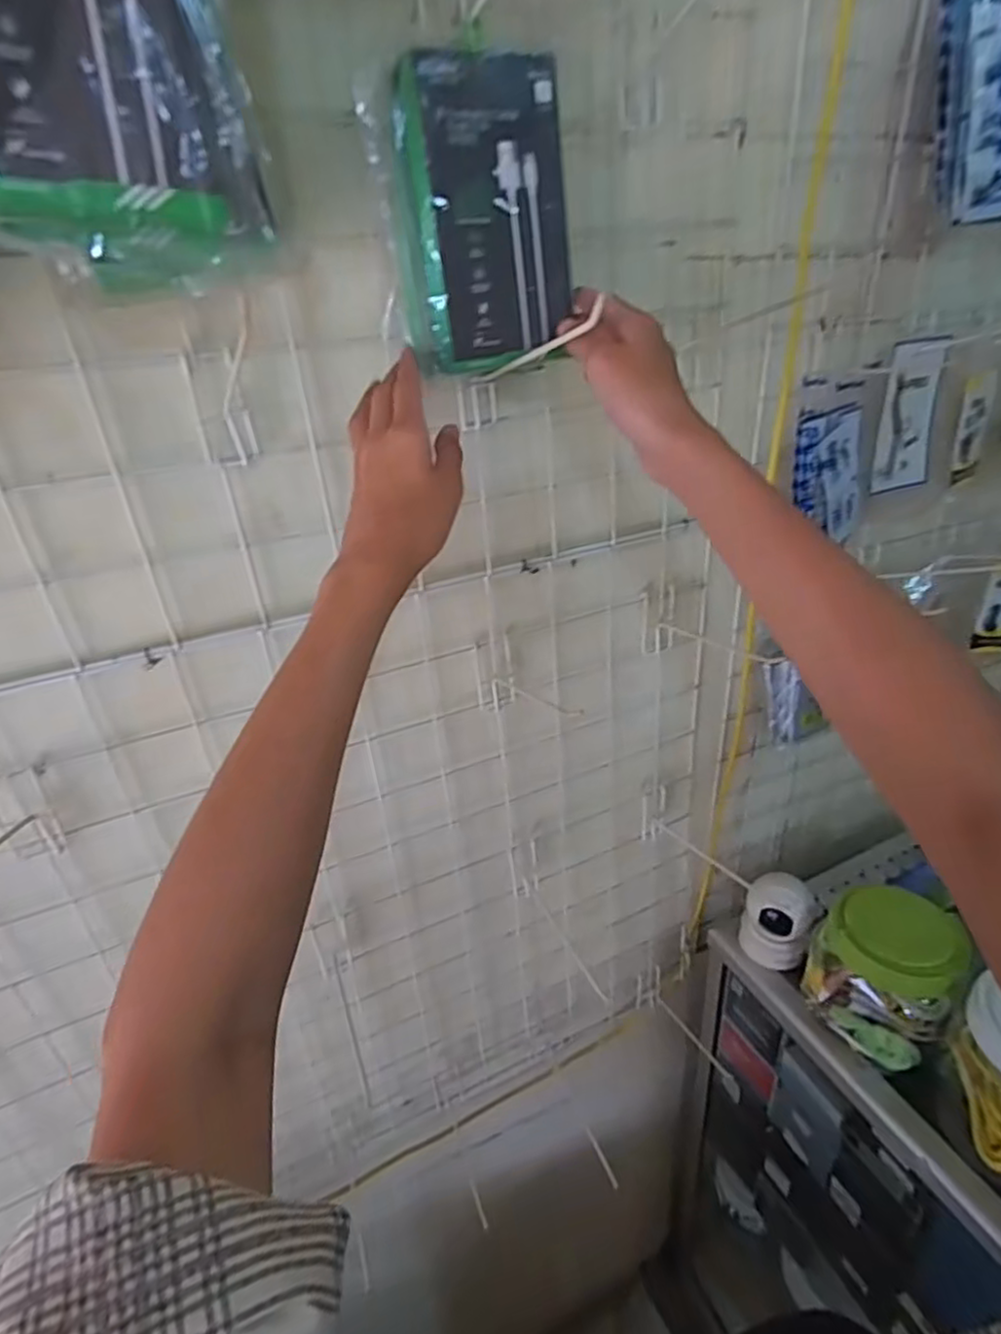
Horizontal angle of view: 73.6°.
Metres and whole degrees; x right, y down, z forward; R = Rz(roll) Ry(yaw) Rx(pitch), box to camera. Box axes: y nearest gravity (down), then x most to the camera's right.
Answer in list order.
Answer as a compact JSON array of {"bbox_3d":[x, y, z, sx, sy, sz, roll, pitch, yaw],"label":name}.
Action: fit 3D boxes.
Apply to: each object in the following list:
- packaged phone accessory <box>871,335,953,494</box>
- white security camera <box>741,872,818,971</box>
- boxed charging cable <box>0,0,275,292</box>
[{"bbox_3d":[0.406,-0.248,0.666,0.079,0.138,0.007,-17,28,-17],"label":"packaged phone accessory"},{"bbox_3d":[0.326,0.299,0.790,0.073,0.098,0.061,8,32,23],"label":"white security camera"},{"bbox_3d":[-0.153,-0.241,0.239,0.099,0.170,0.027,-18,32,-21],"label":"boxed charging cable"}]

